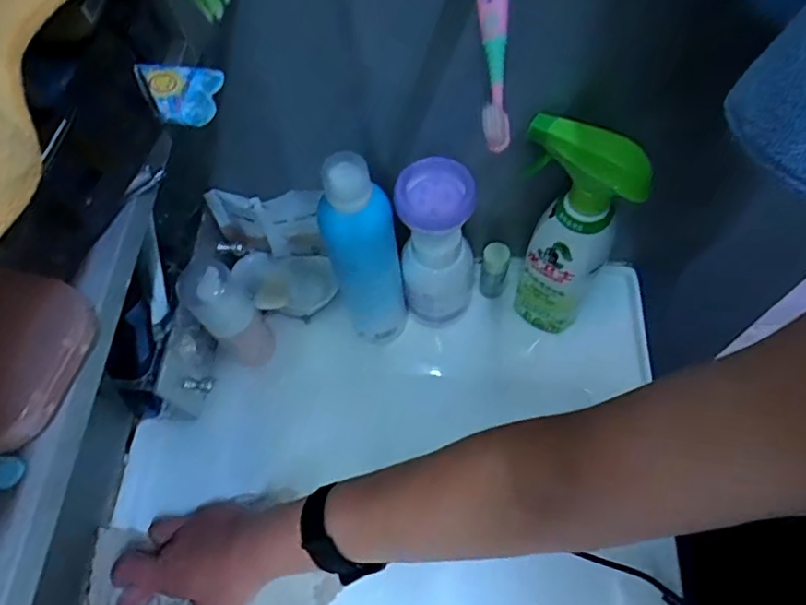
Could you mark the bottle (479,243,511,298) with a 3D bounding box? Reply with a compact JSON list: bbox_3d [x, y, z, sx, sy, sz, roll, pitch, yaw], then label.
[{"bbox_3d":[0.091,-0.032,0.586,0.026,0.068,0.025,-1,64,3],"label":"bottle"}]

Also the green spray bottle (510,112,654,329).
[{"bbox_3d":[0.135,-0.050,0.503,0.089,0.230,0.067,16,66,11],"label":"green spray bottle"}]

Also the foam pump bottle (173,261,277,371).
[{"bbox_3d":[-0.158,0.014,0.533,0.048,0.133,0.050,-36,67,-13],"label":"foam pump bottle"}]

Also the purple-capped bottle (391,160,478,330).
[{"bbox_3d":[0.032,-0.043,0.531,0.068,0.182,0.071,-1,64,3],"label":"purple-capped bottle"}]

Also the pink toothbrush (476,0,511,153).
[{"bbox_3d":[0.043,-0.142,0.289,0.022,0.026,0.141,3,64,4],"label":"pink toothbrush"}]

